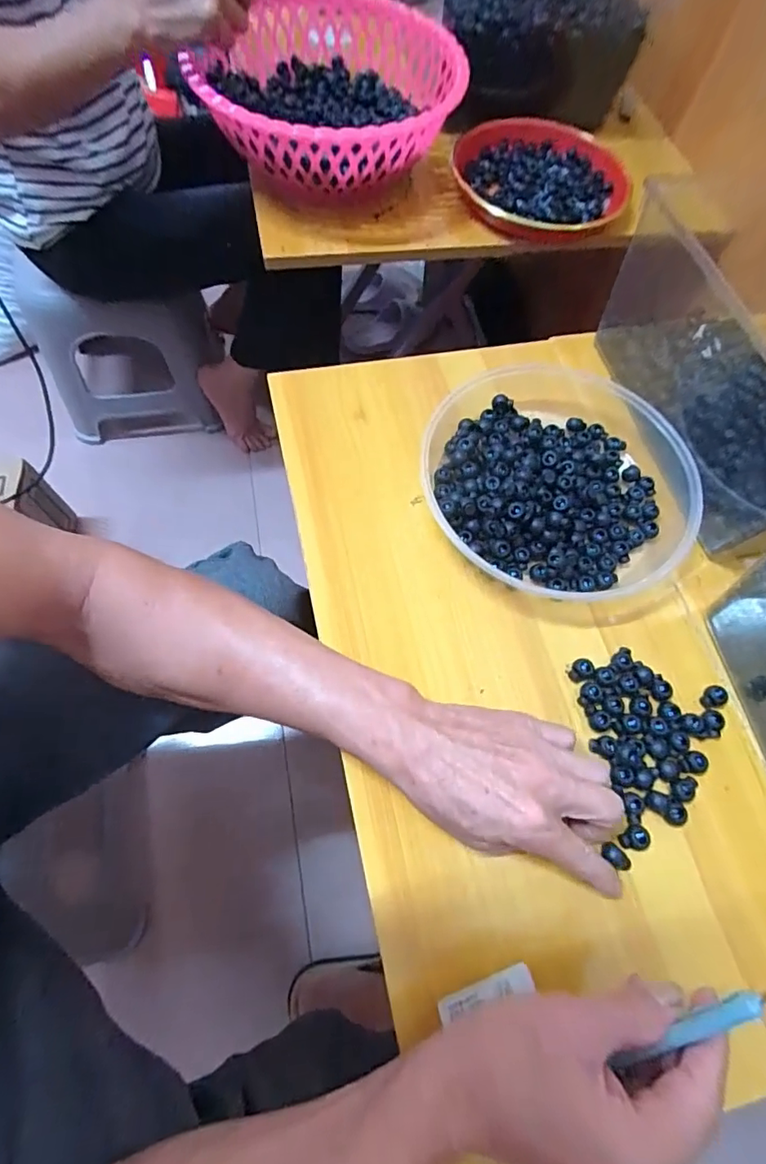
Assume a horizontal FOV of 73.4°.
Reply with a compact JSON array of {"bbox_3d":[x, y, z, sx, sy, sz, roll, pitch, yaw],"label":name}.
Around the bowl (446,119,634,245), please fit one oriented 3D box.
[{"bbox_3d":[0.195,-0.490,0.634,0.214,0.040,0.211,2,66,-2],"label":"bowl"}]

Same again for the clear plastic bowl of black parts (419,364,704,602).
[{"bbox_3d":[0.154,-0.094,0.431,0.211,0.056,0.237,42,70,15],"label":"clear plastic bowl of black parts"}]

